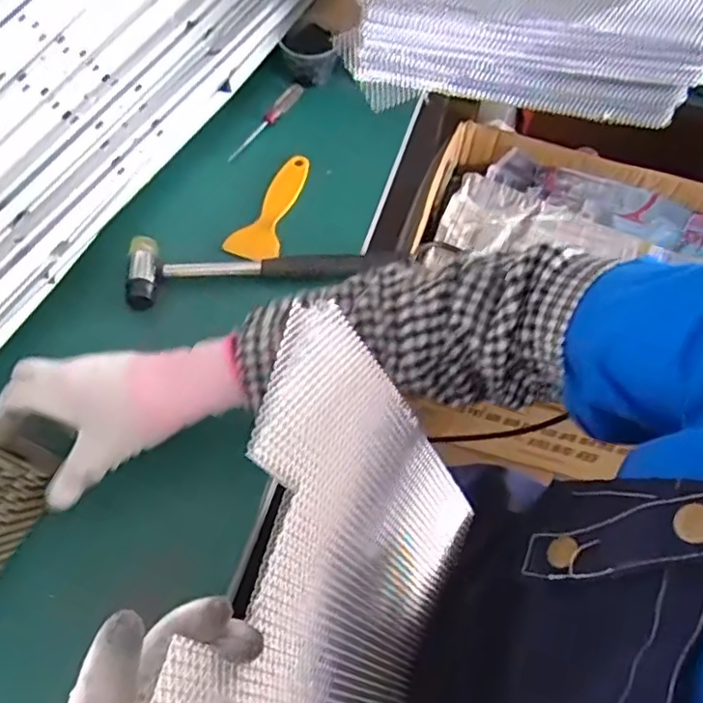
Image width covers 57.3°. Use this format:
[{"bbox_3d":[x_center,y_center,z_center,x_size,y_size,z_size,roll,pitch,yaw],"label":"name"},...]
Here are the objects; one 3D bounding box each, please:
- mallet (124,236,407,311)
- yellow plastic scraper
[{"bbox_3d":[-0.080,-0.080,0.576,0.234,0.023,0.059,-7,64,-6],"label":"mallet"},{"bbox_3d":[-0.077,-0.140,0.618,0.046,0.010,0.129,16,63,5],"label":"yellow plastic scraper"}]

